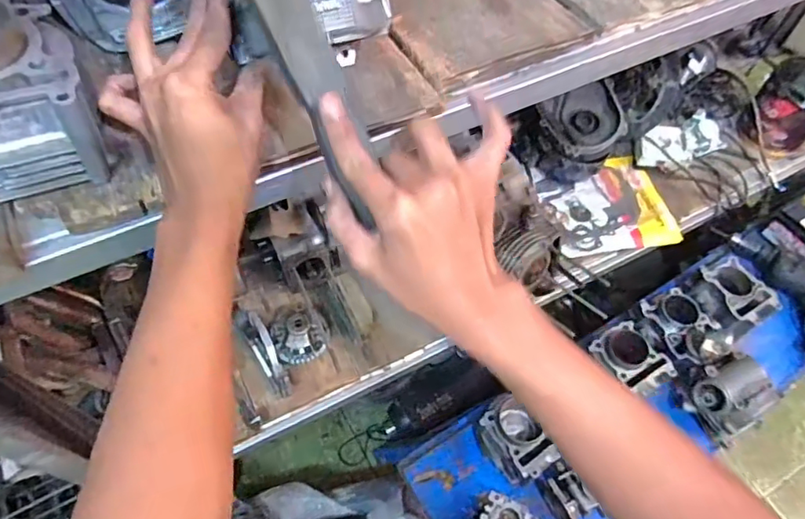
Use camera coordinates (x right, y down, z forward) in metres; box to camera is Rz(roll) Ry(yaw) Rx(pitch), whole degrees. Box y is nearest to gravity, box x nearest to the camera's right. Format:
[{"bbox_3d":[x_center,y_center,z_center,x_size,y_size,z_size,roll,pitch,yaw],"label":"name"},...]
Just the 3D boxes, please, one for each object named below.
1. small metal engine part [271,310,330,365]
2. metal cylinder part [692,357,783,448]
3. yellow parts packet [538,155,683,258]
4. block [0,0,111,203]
[{"bbox_3d":[-0.172,0.132,0.956,0.095,0.026,0.086,-15,84,-12],"label":"small metal engine part"},{"bbox_3d":[0.545,0.226,0.909,0.109,0.070,0.102,-25,63,-17],"label":"metal cylinder part"},{"bbox_3d":[0.420,-0.109,1.158,0.243,0.031,0.219,-11,60,-9],"label":"yellow parts packet"},{"bbox_3d":[-0.267,-0.111,0.374,0.098,0.085,0.111,-22,62,-16],"label":"block"}]

